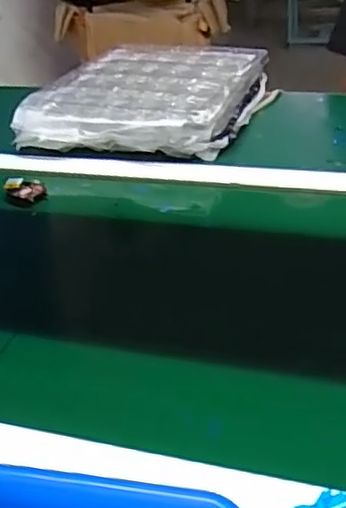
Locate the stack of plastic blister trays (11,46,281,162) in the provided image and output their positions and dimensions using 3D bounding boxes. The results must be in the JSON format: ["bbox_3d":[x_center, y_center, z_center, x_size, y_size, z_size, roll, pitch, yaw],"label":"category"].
[{"bbox_3d":[-0.028,-0.228,0.918,0.285,0.060,0.327,10,37,21],"label":"stack of plastic blister trays"}]

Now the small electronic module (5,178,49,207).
[{"bbox_3d":[-0.181,-0.076,0.778,0.051,0.028,0.028,14,39,26],"label":"small electronic module"}]

